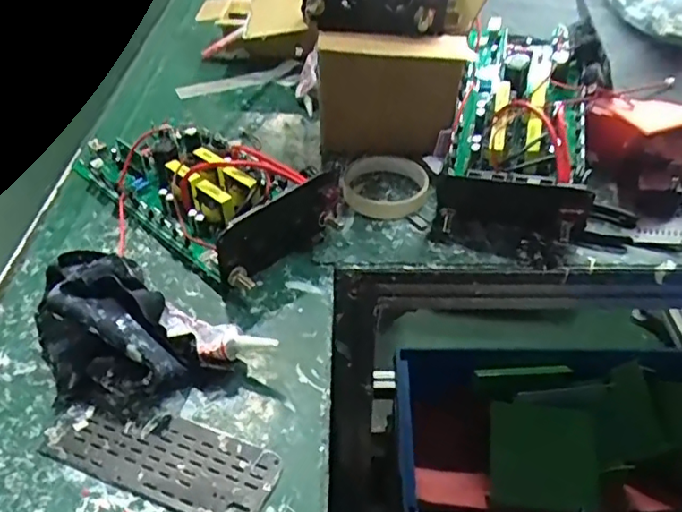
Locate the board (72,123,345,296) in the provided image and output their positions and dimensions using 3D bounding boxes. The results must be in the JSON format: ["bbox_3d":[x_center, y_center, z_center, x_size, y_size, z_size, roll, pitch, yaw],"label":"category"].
[{"bbox_3d":[-0.141,-0.075,0.563,0.272,0.061,0.142,32,52,29],"label":"board"}]

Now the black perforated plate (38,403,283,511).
[{"bbox_3d":[-0.119,0.131,0.387,0.155,0.005,0.057,15,45,15],"label":"black perforated plate"}]

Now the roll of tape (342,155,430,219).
[{"bbox_3d":[0.045,-0.071,0.590,0.084,0.019,0.084,0,43,0],"label":"roll of tape"}]

